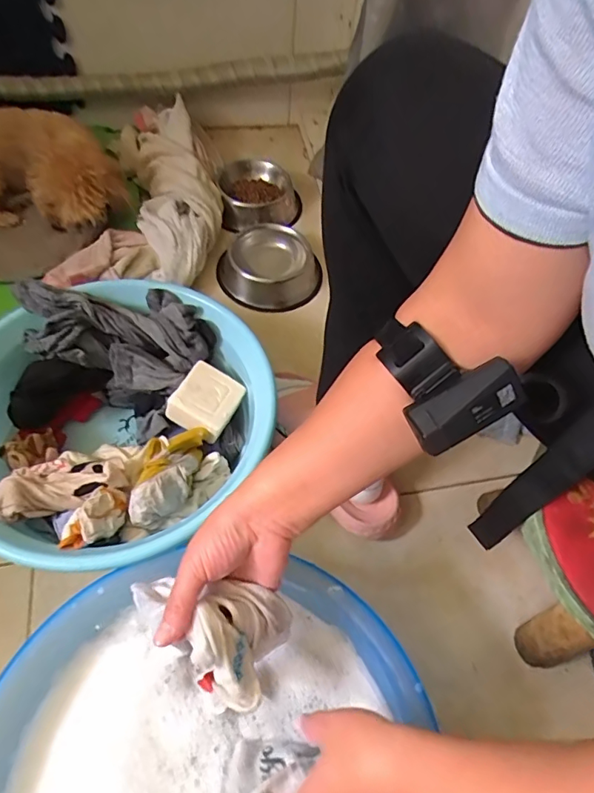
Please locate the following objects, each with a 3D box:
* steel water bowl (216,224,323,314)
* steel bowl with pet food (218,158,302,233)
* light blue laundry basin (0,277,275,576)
[{"bbox_3d":[-0.048,-0.207,0.810,0.143,0.066,0.146,2,58,-4],"label":"steel water bowl"},{"bbox_3d":[-0.067,-0.367,0.904,0.143,0.055,0.141,2,58,-4],"label":"steel bowl with pet food"},{"bbox_3d":[-0.204,0.031,0.574,0.304,0.153,0.340,15,58,4],"label":"light blue laundry basin"}]

